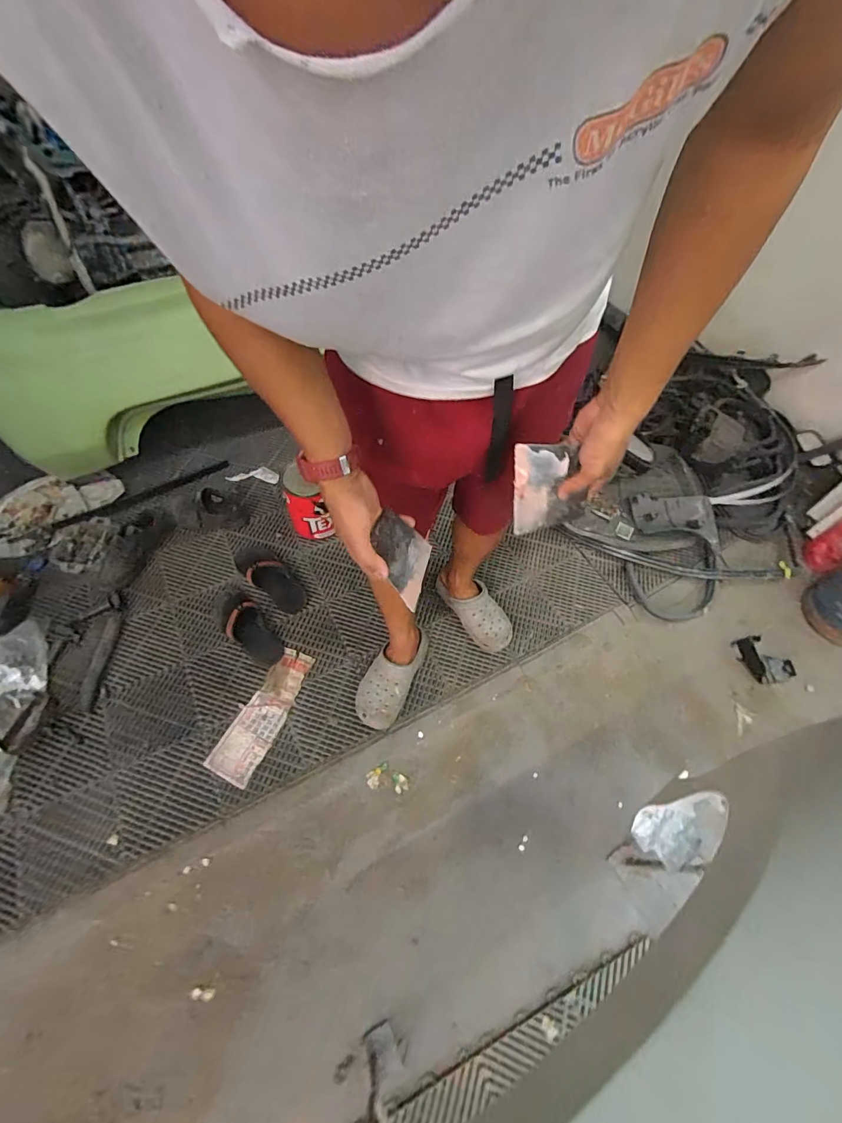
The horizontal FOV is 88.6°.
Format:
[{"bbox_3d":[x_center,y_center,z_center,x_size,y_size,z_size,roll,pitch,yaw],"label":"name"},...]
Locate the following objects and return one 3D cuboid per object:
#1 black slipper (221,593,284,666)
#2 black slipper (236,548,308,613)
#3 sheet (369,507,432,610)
[{"bbox_3d":[-0.479,0.176,1.184,0.095,0.043,0.253,-34,65,-23],"label":"black slipper"},{"bbox_3d":[-0.450,0.037,1.266,0.108,0.060,0.301,-35,65,-23],"label":"black slipper"},{"bbox_3d":[-0.027,-0.011,0.581,0.096,0.007,0.131,46,32,-21],"label":"sheet"}]

